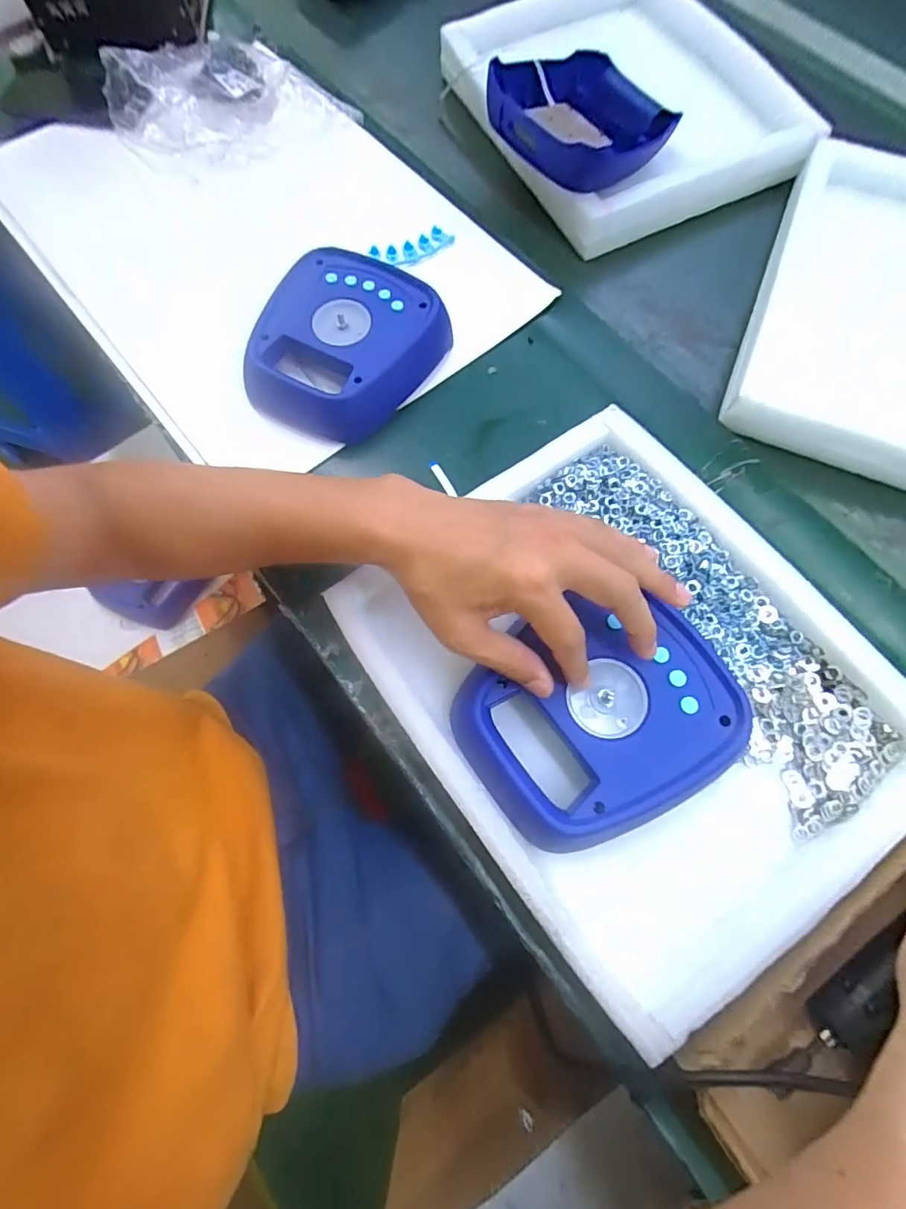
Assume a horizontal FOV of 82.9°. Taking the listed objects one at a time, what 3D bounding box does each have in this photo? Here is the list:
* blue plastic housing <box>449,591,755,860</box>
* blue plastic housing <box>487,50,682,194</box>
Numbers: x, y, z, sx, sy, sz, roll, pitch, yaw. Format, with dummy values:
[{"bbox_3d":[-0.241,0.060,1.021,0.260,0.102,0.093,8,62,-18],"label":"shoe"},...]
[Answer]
[{"bbox_3d":[0.096,0.074,0.340,0.177,0.030,0.130,-27,73,-7],"label":"blue plastic housing"},{"bbox_3d":[0.136,-0.518,0.553,0.191,0.049,0.188,-1,72,1],"label":"blue plastic housing"}]

